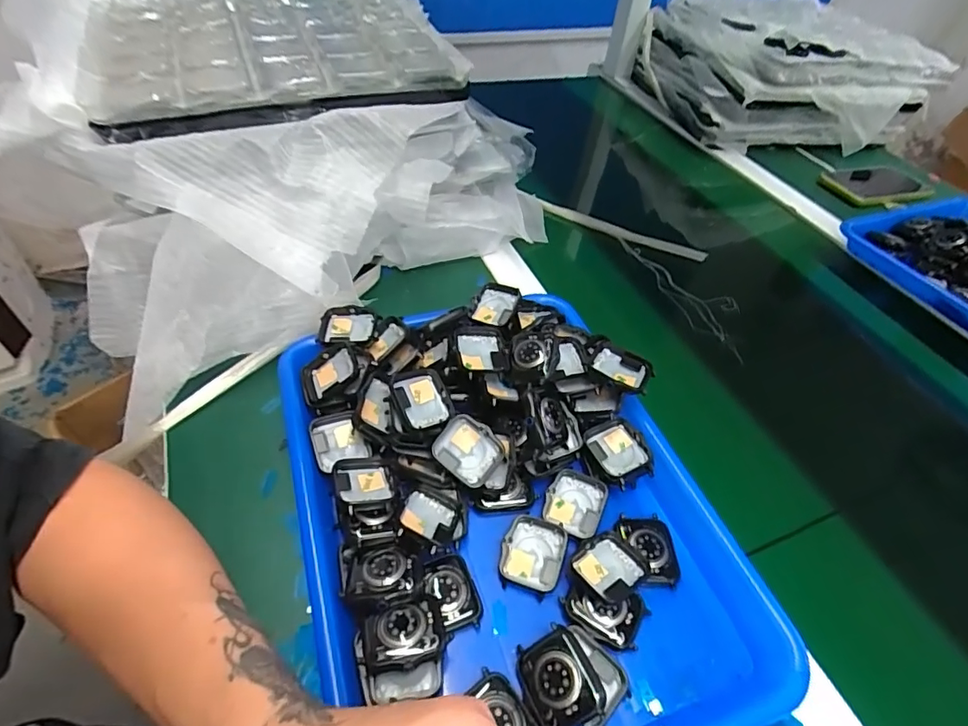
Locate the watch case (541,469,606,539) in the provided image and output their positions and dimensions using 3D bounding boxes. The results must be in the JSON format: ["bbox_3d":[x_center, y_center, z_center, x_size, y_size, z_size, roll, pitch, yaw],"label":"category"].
[{"bbox_3d":[0.061,0.095,0.346,0.037,0.010,0.041,20,66,19],"label":"watch case"}]

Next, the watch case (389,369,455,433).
[{"bbox_3d":[-0.042,0.025,0.351,0.041,0.010,0.041,-15,71,-28],"label":"watch case"}]

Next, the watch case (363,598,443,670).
[{"bbox_3d":[-0.044,0.145,0.273,0.039,0.012,0.032,-7,48,-11],"label":"watch case"}]

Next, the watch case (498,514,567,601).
[{"bbox_3d":[0.031,0.119,0.321,0.037,0.009,0.043,18,48,11],"label":"watch case"}]

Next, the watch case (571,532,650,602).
[{"bbox_3d":[0.078,0.125,0.313,0.039,0.013,0.036,-25,54,-25],"label":"watch case"}]

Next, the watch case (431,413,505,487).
[{"bbox_3d":[-0.010,0.058,0.344,0.043,0.008,0.035,39,79,1],"label":"watch case"}]

